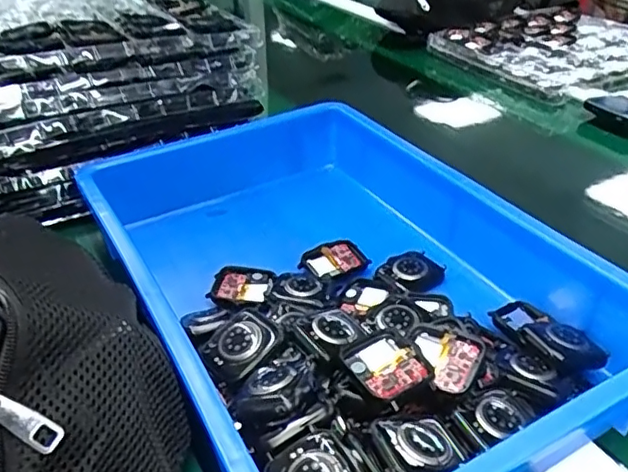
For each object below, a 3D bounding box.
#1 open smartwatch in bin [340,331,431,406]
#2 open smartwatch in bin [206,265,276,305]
[{"bbox_3d":[0.037,0.067,0.302,0.037,0.006,0.040,-16,37,-21],"label":"open smartwatch in bin"},{"bbox_3d":[-0.050,0.035,0.423,0.045,0.011,0.034,4,35,8],"label":"open smartwatch in bin"}]

